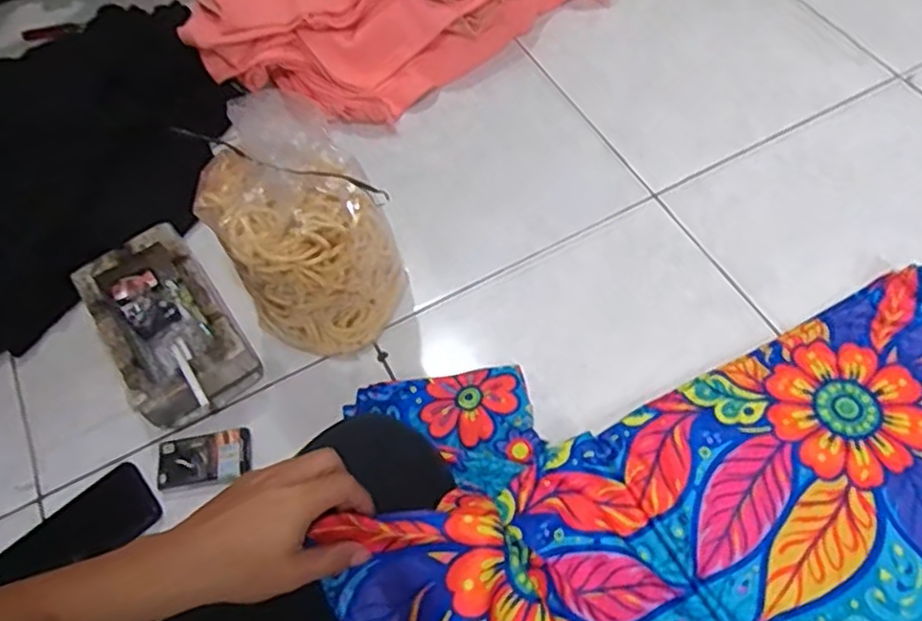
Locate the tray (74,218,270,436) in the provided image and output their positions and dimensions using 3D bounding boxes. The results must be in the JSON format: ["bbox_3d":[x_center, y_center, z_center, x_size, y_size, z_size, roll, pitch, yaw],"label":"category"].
[{"bbox_3d":[-0.339,0.014,0.817,0.129,0.083,0.229,-33,61,-14],"label":"tray"}]

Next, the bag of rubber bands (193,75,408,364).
[{"bbox_3d":[-0.164,-0.076,0.748,0.159,0.239,0.161,-36,62,-16],"label":"bag of rubber bands"}]

